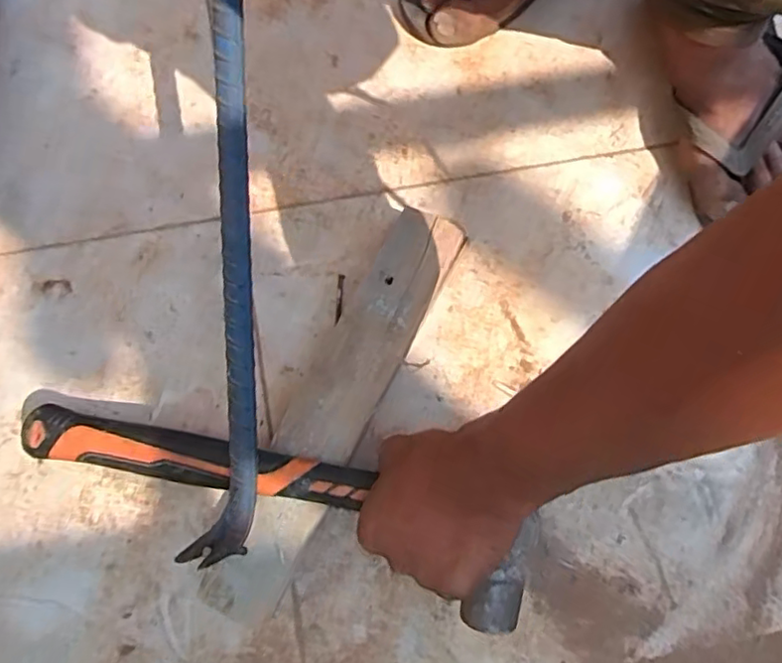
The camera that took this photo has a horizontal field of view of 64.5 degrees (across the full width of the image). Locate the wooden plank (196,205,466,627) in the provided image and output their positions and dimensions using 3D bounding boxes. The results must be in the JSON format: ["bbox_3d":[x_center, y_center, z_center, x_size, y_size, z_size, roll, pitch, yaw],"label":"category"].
[{"bbox_3d":[-0.040,0.054,0.468,0.057,0.045,0.318,27,79,4],"label":"wooden plank"}]

